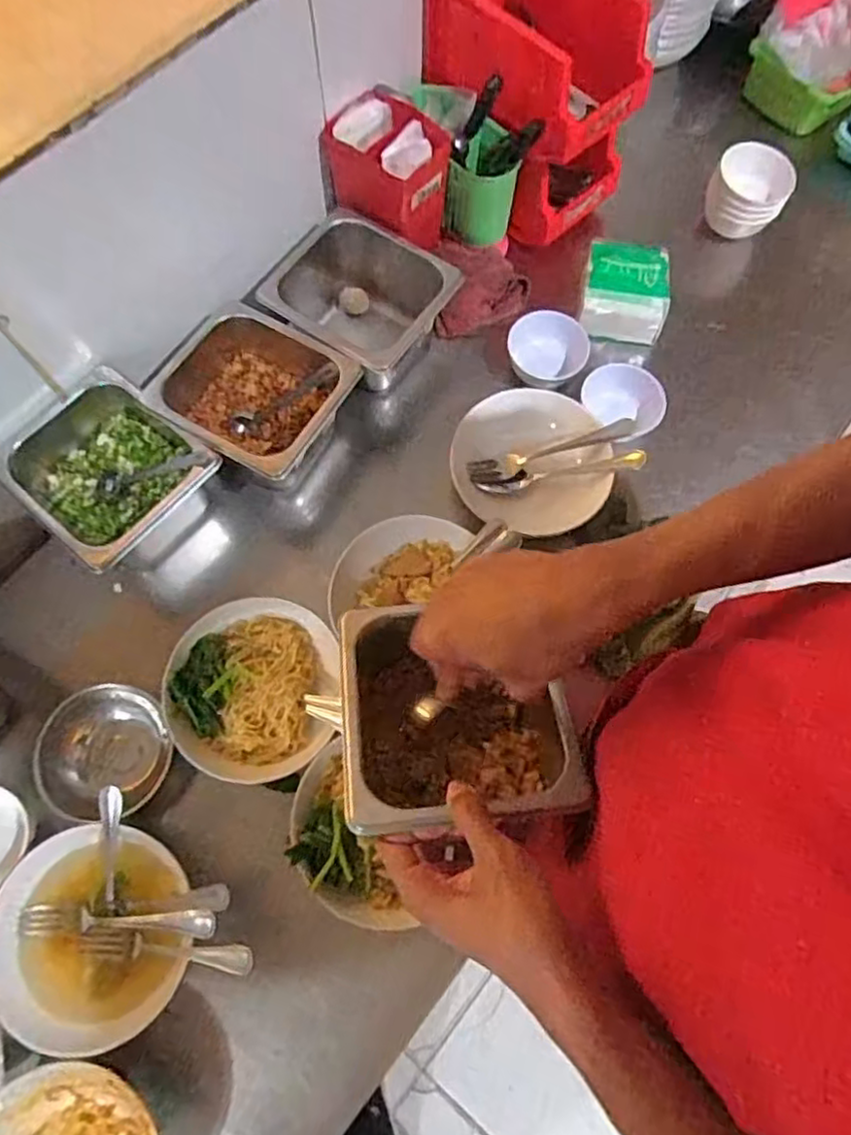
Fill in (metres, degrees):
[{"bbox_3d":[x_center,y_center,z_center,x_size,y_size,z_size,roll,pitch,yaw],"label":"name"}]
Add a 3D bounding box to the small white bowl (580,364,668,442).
[{"bbox_3d":[0.231,-0.187,0.770,0.079,0.050,0.090,-31,73,-10],"label":"small white bowl"}]

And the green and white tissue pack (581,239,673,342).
[{"bbox_3d":[0.240,-0.332,0.808,0.096,0.075,0.086,9,71,3],"label":"green and white tissue pack"}]

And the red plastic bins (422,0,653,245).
[{"bbox_3d":[0.121,-0.548,0.793,0.209,0.255,0.143,43,76,14],"label":"red plastic bins"}]

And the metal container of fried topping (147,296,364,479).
[{"bbox_3d":[-0.183,-0.181,0.721,0.185,0.095,0.164,33,74,11],"label":"metal container of fried topping"}]

